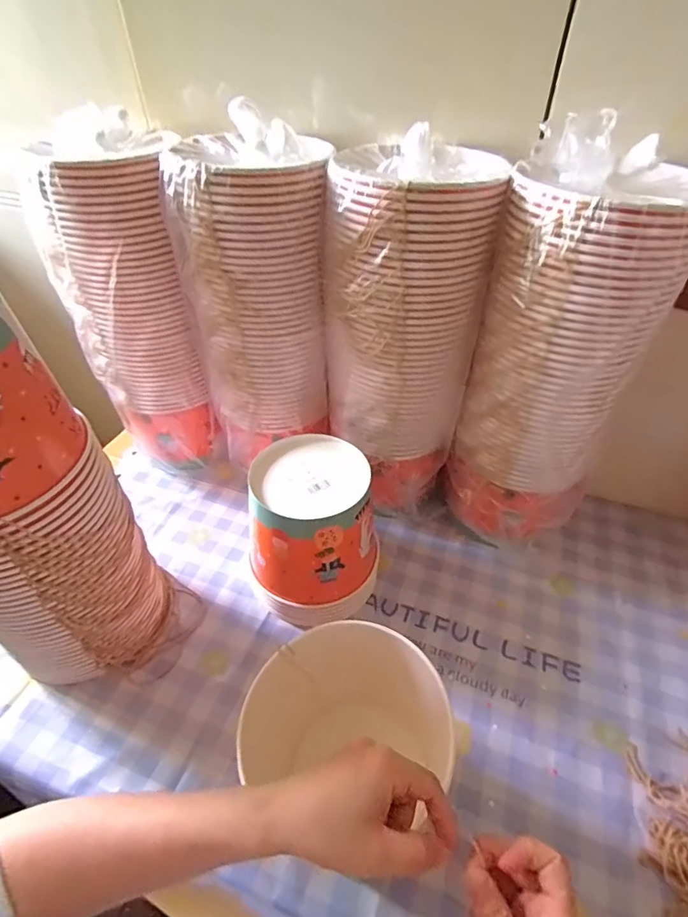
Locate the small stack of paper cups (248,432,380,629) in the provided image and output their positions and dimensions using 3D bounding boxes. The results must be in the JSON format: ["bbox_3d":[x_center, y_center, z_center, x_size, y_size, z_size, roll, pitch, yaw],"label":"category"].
[{"bbox_3d":[-0.035,0.086,0.545,0.145,0.168,0.148,-5,44,-5],"label":"small stack of paper cups"}]

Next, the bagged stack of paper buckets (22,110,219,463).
[{"bbox_3d":[-0.256,-0.173,0.596,0.151,0.397,0.127,-20,47,-19],"label":"bagged stack of paper buckets"}]

